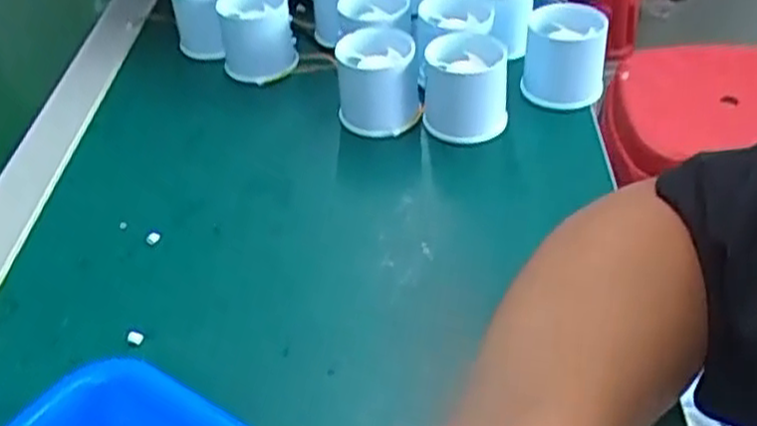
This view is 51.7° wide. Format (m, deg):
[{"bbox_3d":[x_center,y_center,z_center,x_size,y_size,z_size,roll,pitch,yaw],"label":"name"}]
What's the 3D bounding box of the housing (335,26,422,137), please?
[{"bbox_3d":[0.000,-0.090,0.541,0.058,0.048,0.062,-1,41,1],"label":"housing"}]

